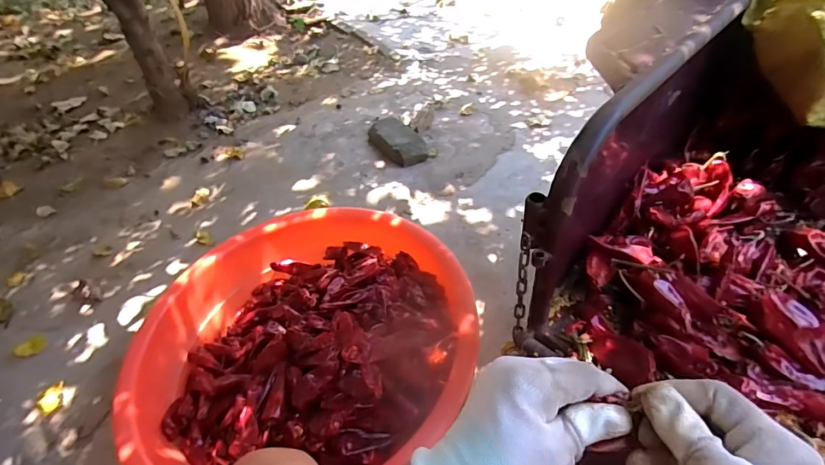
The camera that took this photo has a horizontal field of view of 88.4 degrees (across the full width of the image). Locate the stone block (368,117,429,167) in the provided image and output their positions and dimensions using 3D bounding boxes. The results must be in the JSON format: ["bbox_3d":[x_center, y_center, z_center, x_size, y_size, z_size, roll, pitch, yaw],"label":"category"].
[{"bbox_3d":[-0.054,-0.311,1.418,0.137,0.076,0.241,-29,47,-19],"label":"stone block"}]

